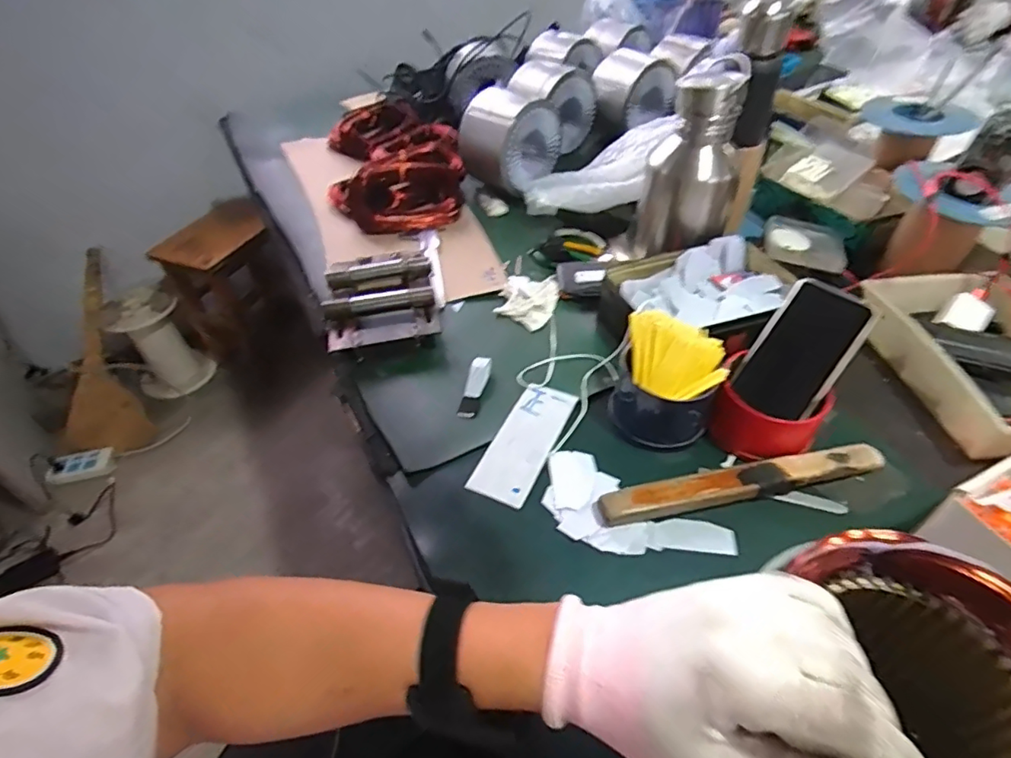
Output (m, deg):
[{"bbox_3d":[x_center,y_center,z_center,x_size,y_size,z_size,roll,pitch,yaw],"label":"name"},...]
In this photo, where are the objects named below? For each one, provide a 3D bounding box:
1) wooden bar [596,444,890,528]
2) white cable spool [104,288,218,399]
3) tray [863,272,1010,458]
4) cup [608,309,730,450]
[{"bbox_3d":[0.221,0.095,0.498,0.274,0.020,0.029,-10,45,-7],"label":"wooden bar"},{"bbox_3d":[-1.042,-0.099,1.627,0.175,0.301,0.199,33,55,31],"label":"white cable spool"},{"bbox_3d":[0.526,-0.020,0.592,0.177,0.068,0.252,-8,45,-5],"label":"tray"},{"bbox_3d":[0.163,0.002,0.548,0.100,0.085,0.101,-2,45,2],"label":"cup"}]

